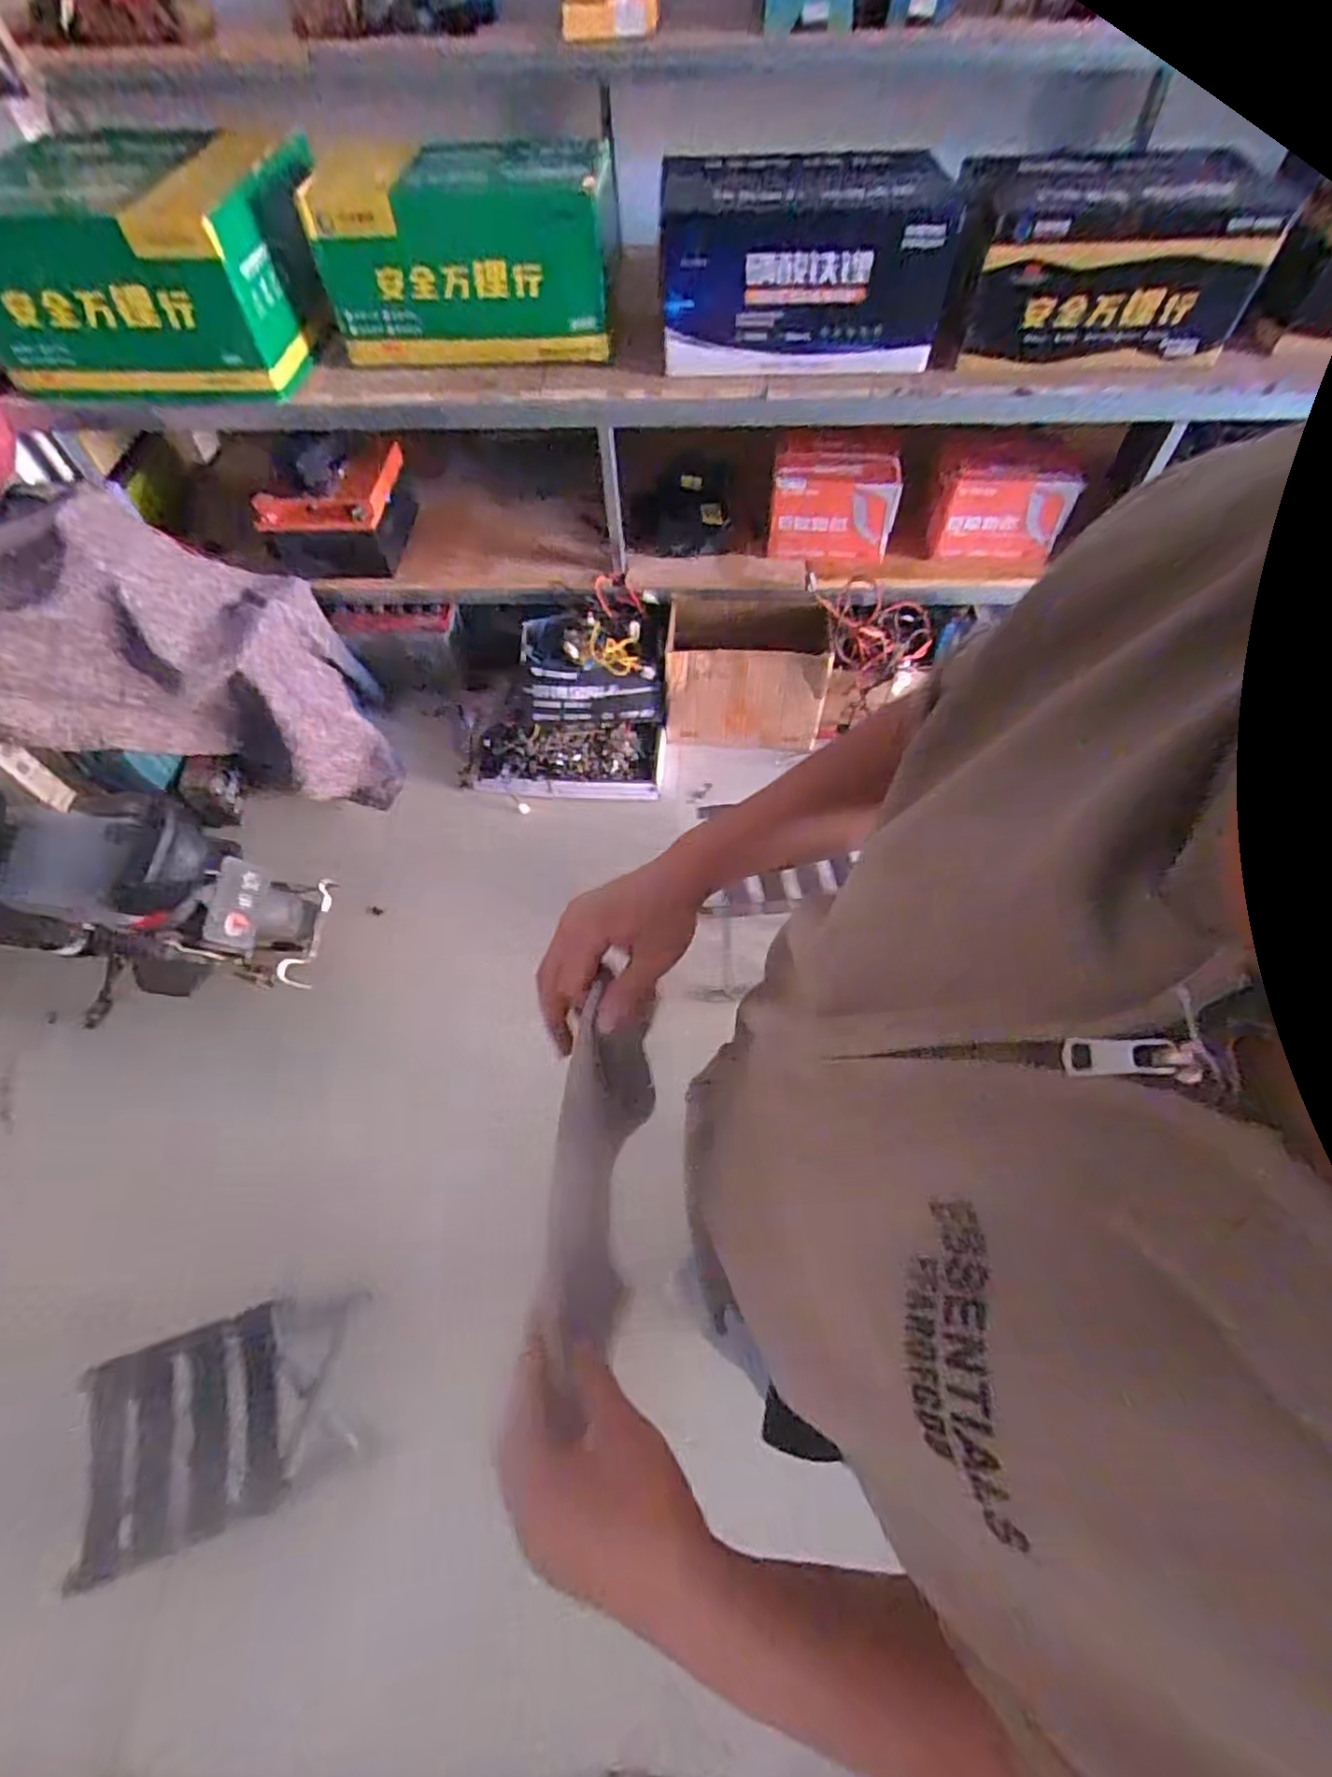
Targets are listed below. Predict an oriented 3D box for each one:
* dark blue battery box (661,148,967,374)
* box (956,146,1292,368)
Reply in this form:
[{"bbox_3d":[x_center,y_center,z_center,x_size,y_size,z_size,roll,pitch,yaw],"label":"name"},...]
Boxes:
[{"bbox_3d":[0.260,-1.199,1.303,0.516,0.293,0.218,-6,59,-3],"label":"dark blue battery box"},{"bbox_3d":[0.780,-1.088,1.172,0.453,0.282,0.119,2,59,2],"label":"box"}]

